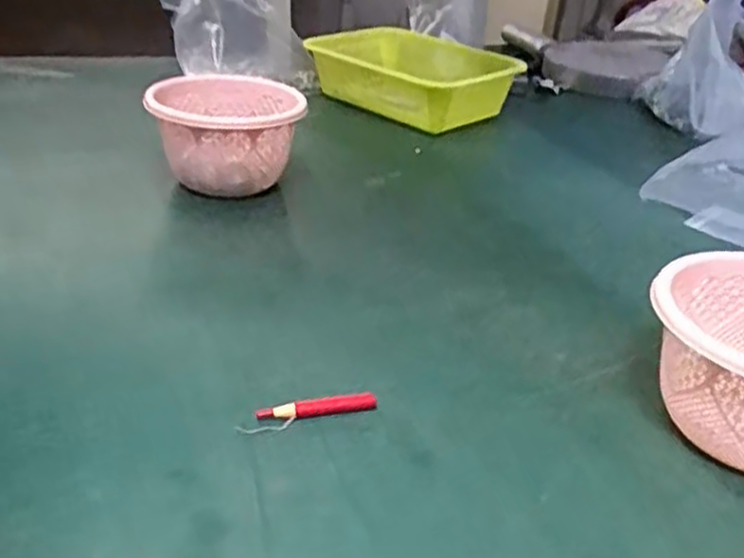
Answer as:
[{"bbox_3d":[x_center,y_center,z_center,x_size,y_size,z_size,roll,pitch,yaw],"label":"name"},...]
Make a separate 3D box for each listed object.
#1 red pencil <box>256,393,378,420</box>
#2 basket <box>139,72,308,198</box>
[{"bbox_3d":[-0.033,0.079,0.457,0.073,0.010,0.011,-6,30,-17],"label":"red pencil"},{"bbox_3d":[-0.142,-0.137,0.735,0.143,0.096,0.141,-1,29,-8],"label":"basket"}]

